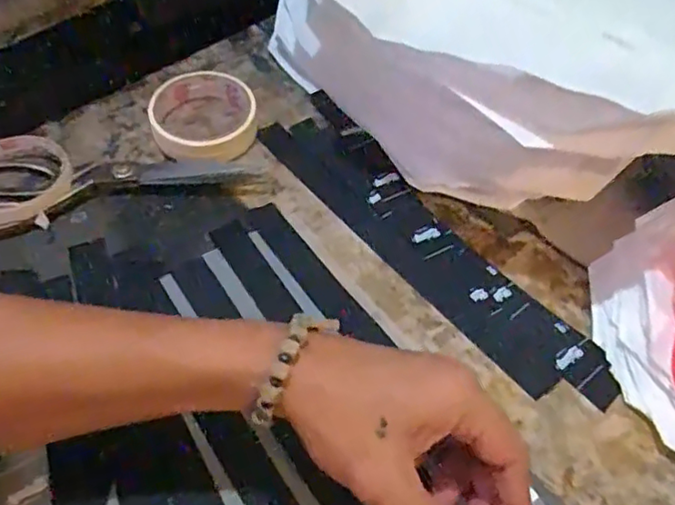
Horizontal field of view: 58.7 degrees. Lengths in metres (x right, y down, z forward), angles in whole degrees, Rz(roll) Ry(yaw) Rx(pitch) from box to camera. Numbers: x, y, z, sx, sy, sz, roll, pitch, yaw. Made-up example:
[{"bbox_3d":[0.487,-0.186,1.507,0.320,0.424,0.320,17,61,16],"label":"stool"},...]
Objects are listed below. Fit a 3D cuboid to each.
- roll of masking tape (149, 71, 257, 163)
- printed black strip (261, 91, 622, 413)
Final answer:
[{"bbox_3d":[-0.112,-0.113,0.508,0.086,0.029,0.090,1,51,-1],"label":"roll of masking tape"},{"bbox_3d":[0.061,-0.011,0.463,0.066,0.007,0.336,-35,61,-12],"label":"printed black strip"}]

